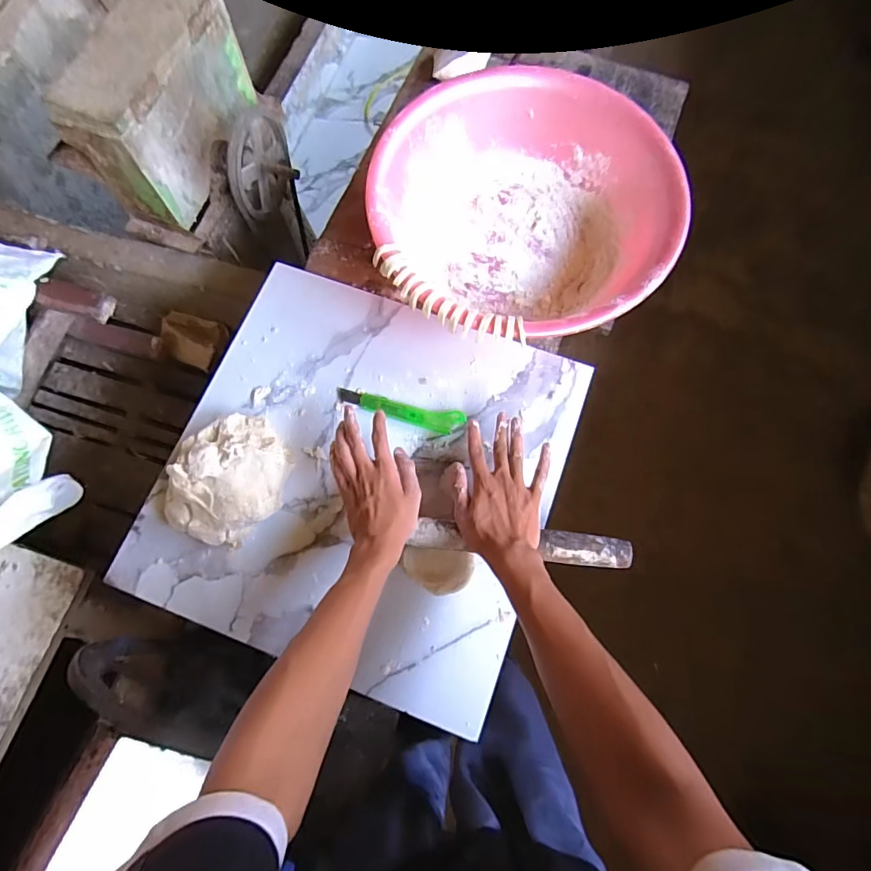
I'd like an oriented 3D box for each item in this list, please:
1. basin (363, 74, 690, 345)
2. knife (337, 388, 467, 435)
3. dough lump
[{"bbox_3d":[0.116,-0.298,0.671,0.397,0.125,0.387,1,72,-2],"label":"basin"},{"bbox_3d":[-0.048,-0.034,0.640,0.173,0.008,0.031,13,72,3],"label":"knife"},{"bbox_3d":[-0.253,0.051,0.585,0.121,0.070,0.156,20,72,5],"label":"dough lump"}]

